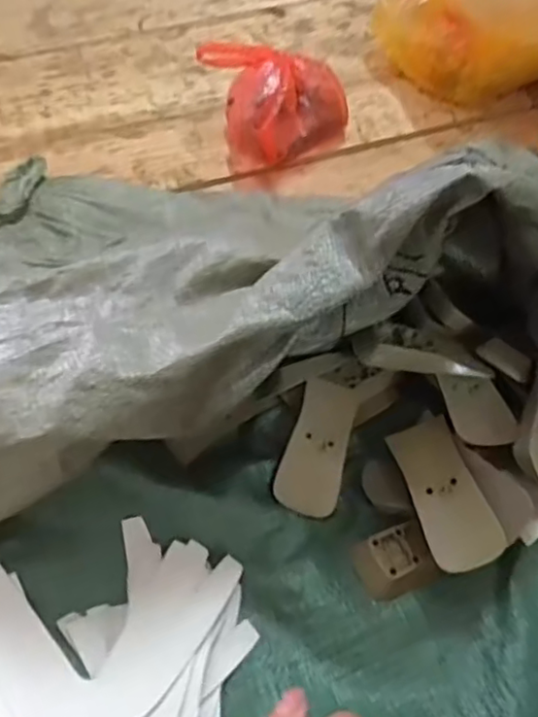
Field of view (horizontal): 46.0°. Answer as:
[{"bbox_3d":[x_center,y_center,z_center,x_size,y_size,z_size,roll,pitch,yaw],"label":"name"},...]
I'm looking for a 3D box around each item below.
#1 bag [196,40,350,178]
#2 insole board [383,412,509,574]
[{"bbox_3d":[0.006,-0.300,0.728,0.158,0.088,0.152,-37,61,-23],"label":"bag"},{"bbox_3d":[0.121,0.091,0.439,0.046,0.004,0.110,-25,48,8],"label":"insole board"}]

